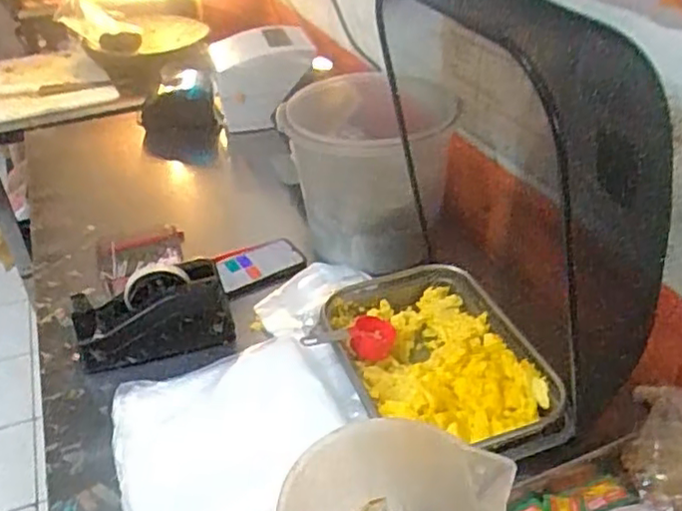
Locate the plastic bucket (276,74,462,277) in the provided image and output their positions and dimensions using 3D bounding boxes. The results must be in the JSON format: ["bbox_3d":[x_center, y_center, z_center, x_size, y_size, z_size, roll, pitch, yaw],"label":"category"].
[{"bbox_3d":[0.039,-0.146,1.010,0.232,0.252,0.253,-2,36,1],"label":"plastic bucket"}]

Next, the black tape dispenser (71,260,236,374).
[{"bbox_3d":[-0.247,0.080,0.859,0.200,0.105,0.079,-9,37,-9],"label":"black tape dispenser"}]

